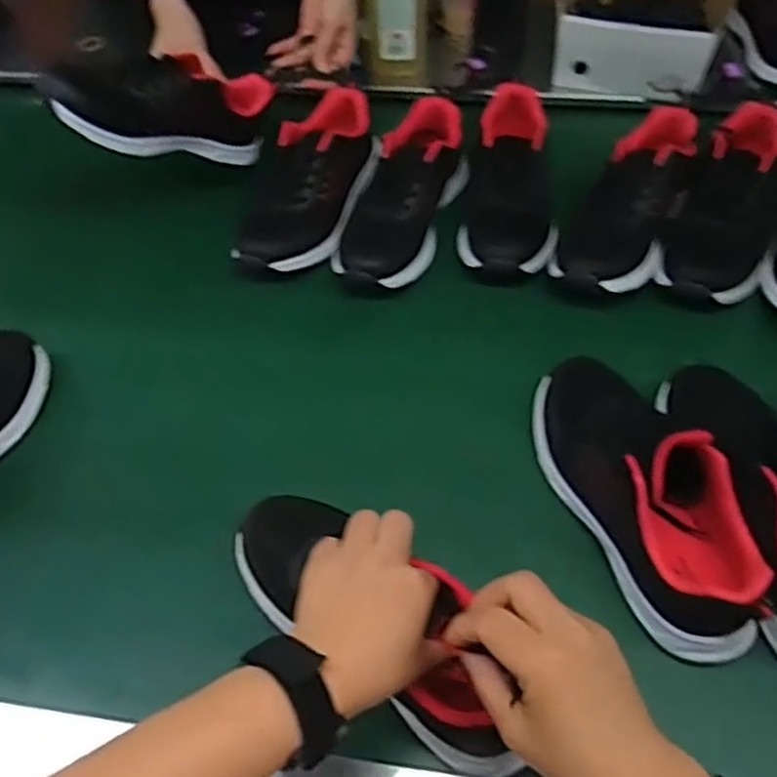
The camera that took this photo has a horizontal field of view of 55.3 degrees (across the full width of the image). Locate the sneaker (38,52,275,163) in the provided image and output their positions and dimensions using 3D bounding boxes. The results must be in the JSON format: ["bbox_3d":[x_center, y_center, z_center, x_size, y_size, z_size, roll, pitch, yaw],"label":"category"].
[{"bbox_3d":[-0.243,-0.300,0.773,0.242,0.085,0.097,-12,46,-45],"label":"sneaker"}]

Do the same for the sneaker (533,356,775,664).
[{"bbox_3d":[0.189,0.064,0.550,0.109,0.084,0.242,-7,53,-1],"label":"sneaker"}]

